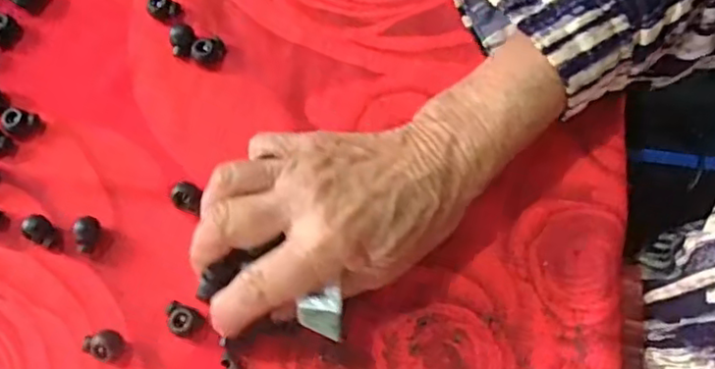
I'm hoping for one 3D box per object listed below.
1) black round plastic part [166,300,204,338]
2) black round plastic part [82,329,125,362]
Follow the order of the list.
[{"bbox_3d":[-0.088,0.068,0.326,0.017,0.015,0.014,25,72,12],"label":"black round plastic part"},{"bbox_3d":[-0.125,0.079,0.320,0.020,0.009,0.014,20,71,10],"label":"black round plastic part"}]

